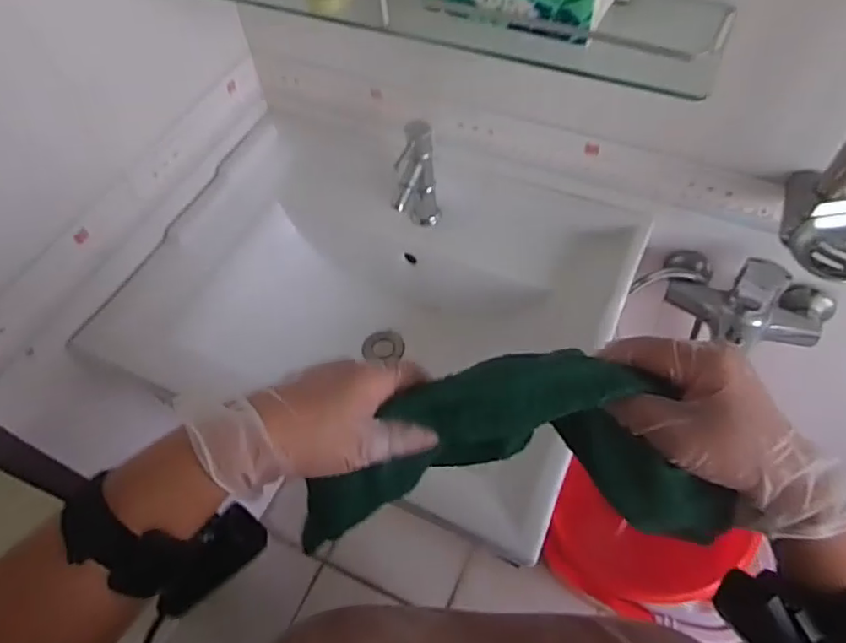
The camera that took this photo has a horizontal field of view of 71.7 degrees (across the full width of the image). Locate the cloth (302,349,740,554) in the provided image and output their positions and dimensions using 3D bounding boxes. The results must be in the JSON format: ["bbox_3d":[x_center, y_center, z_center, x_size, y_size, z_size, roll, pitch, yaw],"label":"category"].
[{"bbox_3d":[0.043,0.083,0.374,0.268,0.131,0.036,-6,19,12],"label":"cloth"}]

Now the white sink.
[{"bbox_3d":[-0.062,-0.013,0.792,0.584,0.244,0.436,20,60,16],"label":"white sink"}]

